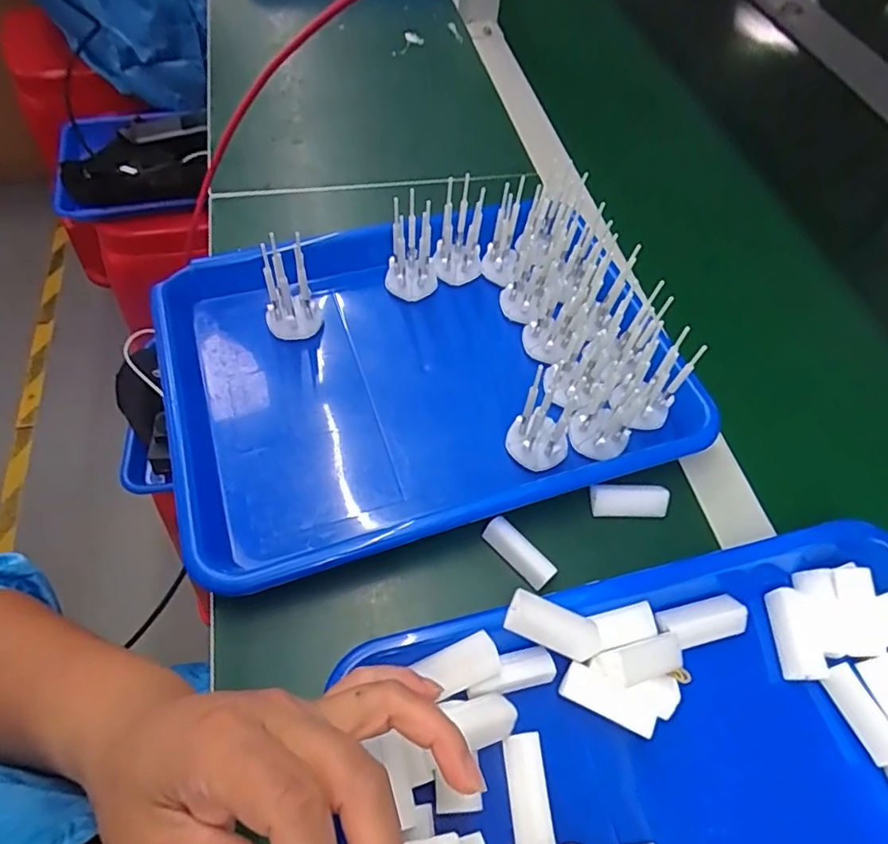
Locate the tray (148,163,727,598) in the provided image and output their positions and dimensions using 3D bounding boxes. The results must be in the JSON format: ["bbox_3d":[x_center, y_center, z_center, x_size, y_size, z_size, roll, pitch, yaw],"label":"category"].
[{"bbox_3d":[-0.016,-0.045,0.374,0.333,0.062,0.239,-16,60,-12],"label":"tray"}]

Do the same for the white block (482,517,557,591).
[{"bbox_3d":[0.043,0.074,0.325,0.017,0.009,0.045,-37,68,-24],"label":"white block"}]

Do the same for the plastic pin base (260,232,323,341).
[{"bbox_3d":[-0.105,-0.085,0.381,0.035,0.083,0.024,-19,61,-16],"label":"plastic pin base"}]

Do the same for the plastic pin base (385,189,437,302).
[{"bbox_3d":[-0.025,-0.128,0.414,0.036,0.080,0.039,-1,58,-6],"label":"plastic pin base"}]

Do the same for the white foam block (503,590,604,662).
[{"bbox_3d":[0.055,0.103,0.287,0.051,0.008,0.020,26,59,-9],"label":"white foam block"}]

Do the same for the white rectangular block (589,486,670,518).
[{"bbox_3d":[0.114,0.049,0.349,0.048,0.014,0.014,2,58,-1],"label":"white rectangular block"}]

